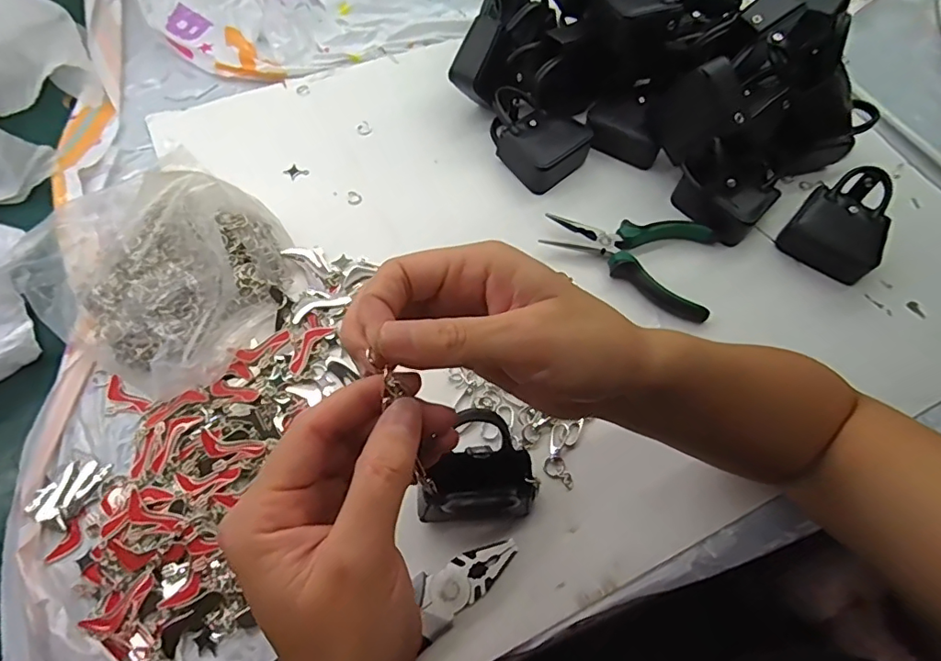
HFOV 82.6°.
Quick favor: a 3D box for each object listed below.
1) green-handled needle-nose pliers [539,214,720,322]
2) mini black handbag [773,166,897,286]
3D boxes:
[{"bbox_3d":[0.141,-0.062,0.473,0.148,0.019,0.089,10,64,2],"label":"green-handled needle-nose pliers"},{"bbox_3d":[0.340,-0.099,0.491,0.078,0.048,0.096,35,67,13],"label":"mini black handbag"}]

